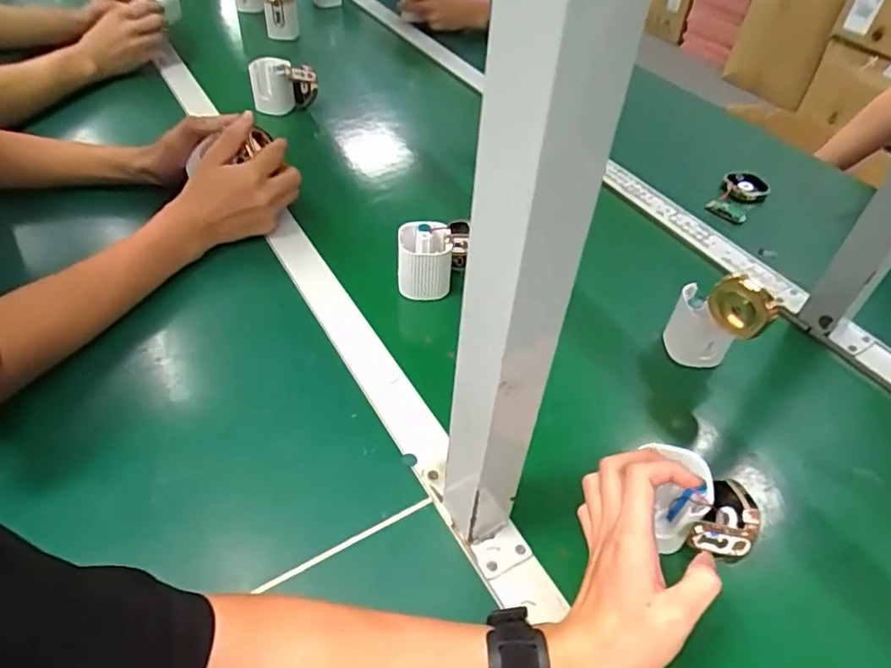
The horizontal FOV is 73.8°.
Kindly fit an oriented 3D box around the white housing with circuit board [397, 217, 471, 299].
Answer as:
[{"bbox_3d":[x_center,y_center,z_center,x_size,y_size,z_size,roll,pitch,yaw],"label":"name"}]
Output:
[{"bbox_3d":[-0.013,-0.076,0.626,0.071,0.072,0.052,3,48,-4],"label":"white housing with circuit board"}]

